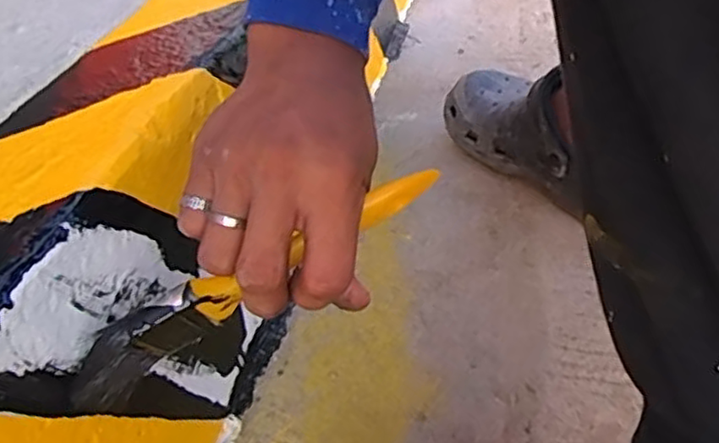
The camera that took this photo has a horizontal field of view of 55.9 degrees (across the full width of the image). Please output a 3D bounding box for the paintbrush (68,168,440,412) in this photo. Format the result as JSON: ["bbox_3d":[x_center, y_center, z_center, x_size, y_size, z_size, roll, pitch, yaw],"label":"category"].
[{"bbox_3d":[-0.047,0.030,0.309,0.188,0.043,0.017,-31,40,1],"label":"paintbrush"}]

